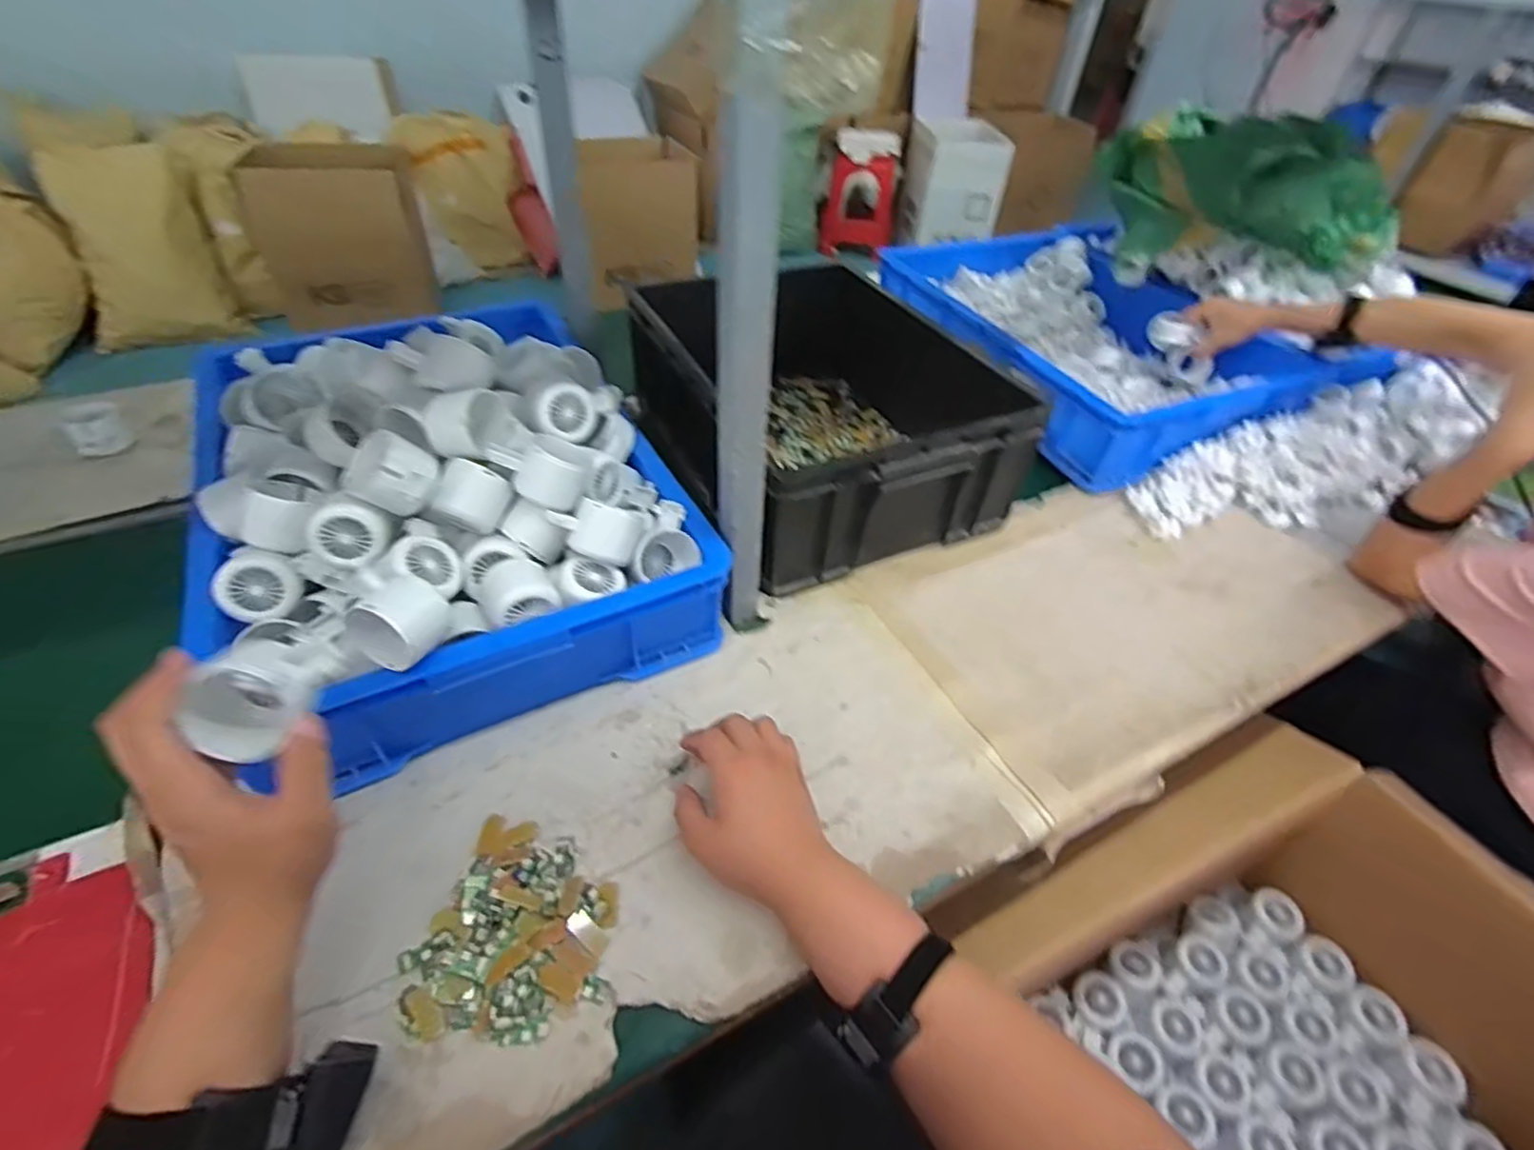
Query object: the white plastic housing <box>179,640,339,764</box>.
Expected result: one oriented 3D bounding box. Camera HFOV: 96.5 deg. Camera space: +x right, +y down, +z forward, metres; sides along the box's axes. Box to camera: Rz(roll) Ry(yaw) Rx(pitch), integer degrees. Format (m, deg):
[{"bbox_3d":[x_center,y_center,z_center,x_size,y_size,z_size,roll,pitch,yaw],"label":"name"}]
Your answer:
[{"bbox_3d":[-0.304,0.065,0.408,0.063,0.049,0.076,31,50,25],"label":"white plastic housing"}]

